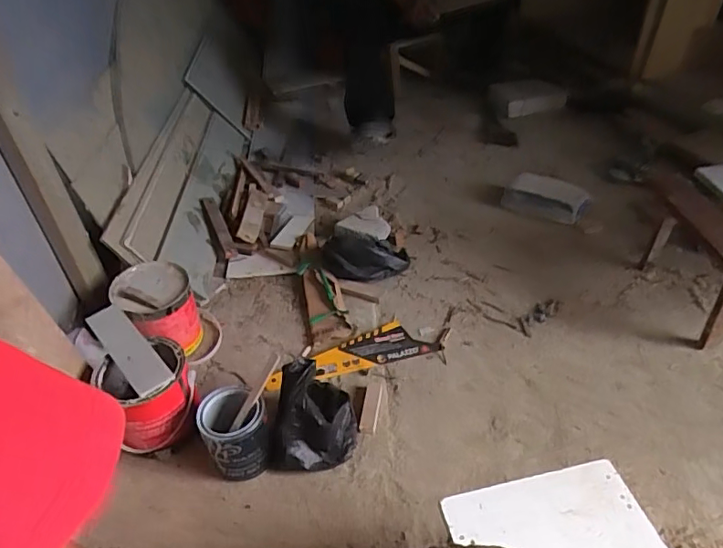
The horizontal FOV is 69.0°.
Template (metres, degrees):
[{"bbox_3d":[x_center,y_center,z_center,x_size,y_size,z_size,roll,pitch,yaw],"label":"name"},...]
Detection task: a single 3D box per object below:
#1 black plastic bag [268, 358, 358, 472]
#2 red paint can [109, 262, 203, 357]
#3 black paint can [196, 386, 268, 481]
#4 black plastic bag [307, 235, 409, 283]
[{"bbox_3d":[-0.080,0.249,0.911,0.138,0.117,0.154,4,39,9],"label":"black plastic bag"},{"bbox_3d":[-0.413,0.087,1.098,0.145,0.159,0.184,-27,45,-27],"label":"red paint can"},{"bbox_3d":[-0.211,0.269,0.893,0.104,0.119,0.119,-21,42,-21],"label":"black paint can"},{"bbox_3d":[-0.011,-0.047,1.276,0.245,0.095,0.135,-8,39,-6],"label":"black plastic bag"}]

